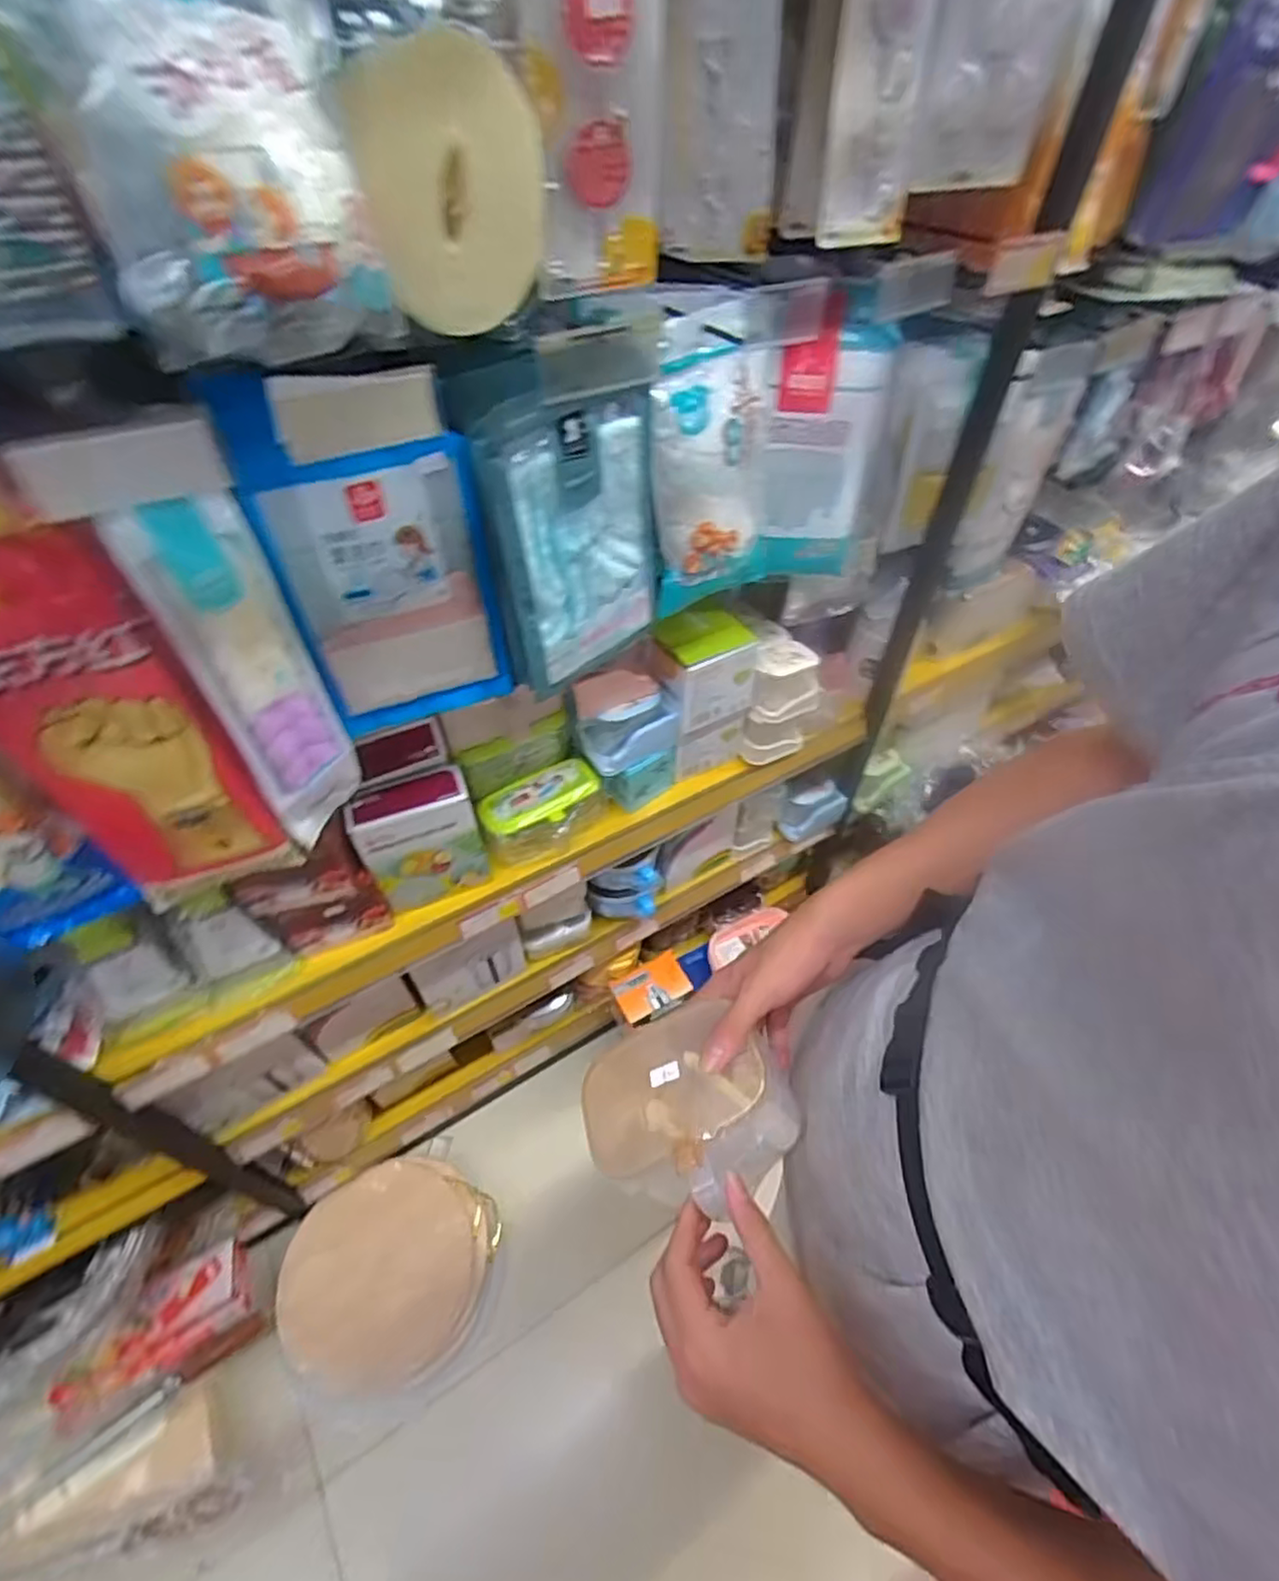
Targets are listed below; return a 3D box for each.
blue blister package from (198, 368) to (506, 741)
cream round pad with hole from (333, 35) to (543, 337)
[{"bbox_3d":[-0.214,-0.188,0.584,0.166,0.306,0.020,-22,53,-18],"label":"blue blister package"},{"bbox_3d":[-0.114,-0.368,0.420,0.027,0.132,0.120,35,57,26],"label":"cream round pad with hole"}]

